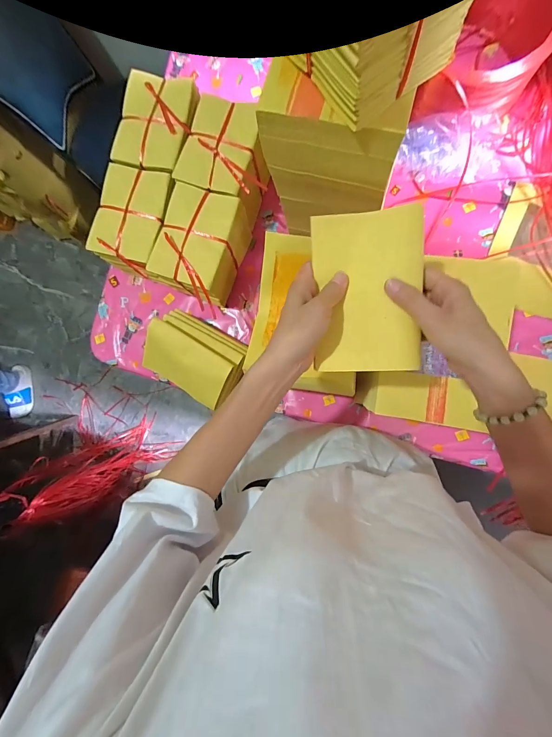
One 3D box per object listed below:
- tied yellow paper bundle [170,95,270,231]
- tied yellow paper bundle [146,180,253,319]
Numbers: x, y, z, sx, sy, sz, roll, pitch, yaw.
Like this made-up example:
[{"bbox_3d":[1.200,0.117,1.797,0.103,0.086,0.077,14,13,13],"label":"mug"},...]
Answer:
[{"bbox_3d":[-0.086,-0.376,0.590,0.135,0.129,0.162,18,89,7],"label":"tied yellow paper bundle"},{"bbox_3d":[-0.132,-0.218,0.583,0.126,0.126,0.174,18,89,7],"label":"tied yellow paper bundle"}]

